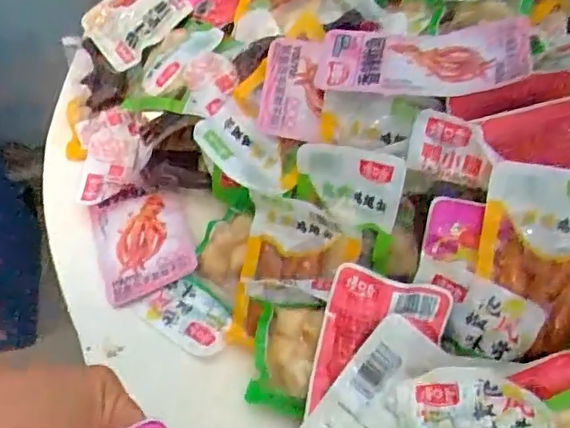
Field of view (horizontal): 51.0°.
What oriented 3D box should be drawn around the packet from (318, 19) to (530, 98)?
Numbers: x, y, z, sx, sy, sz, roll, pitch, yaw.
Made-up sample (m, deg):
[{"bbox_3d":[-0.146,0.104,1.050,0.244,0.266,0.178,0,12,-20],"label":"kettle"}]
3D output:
[{"bbox_3d":[0.099,-0.112,0.433,0.144,0.013,0.070,0,59,13],"label":"packet"}]

